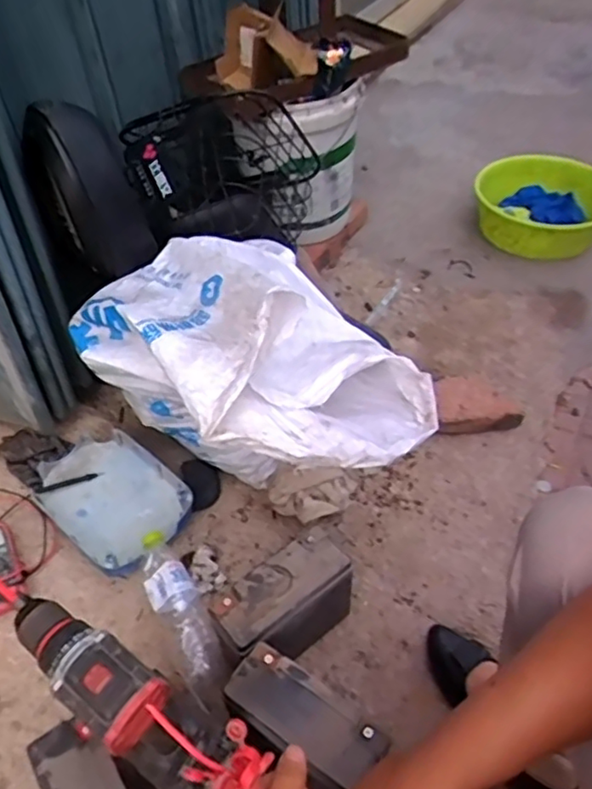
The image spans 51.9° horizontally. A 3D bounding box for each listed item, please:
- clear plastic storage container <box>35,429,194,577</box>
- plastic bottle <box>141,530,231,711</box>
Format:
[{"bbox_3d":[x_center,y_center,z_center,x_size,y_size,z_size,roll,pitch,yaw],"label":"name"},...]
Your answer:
[{"bbox_3d":[-0.295,0.175,0.994,0.246,0.062,0.179,31,56,30],"label":"clear plastic storage container"},{"bbox_3d":[-0.163,0.307,0.864,0.065,0.074,0.240,-26,49,-19],"label":"plastic bottle"}]

